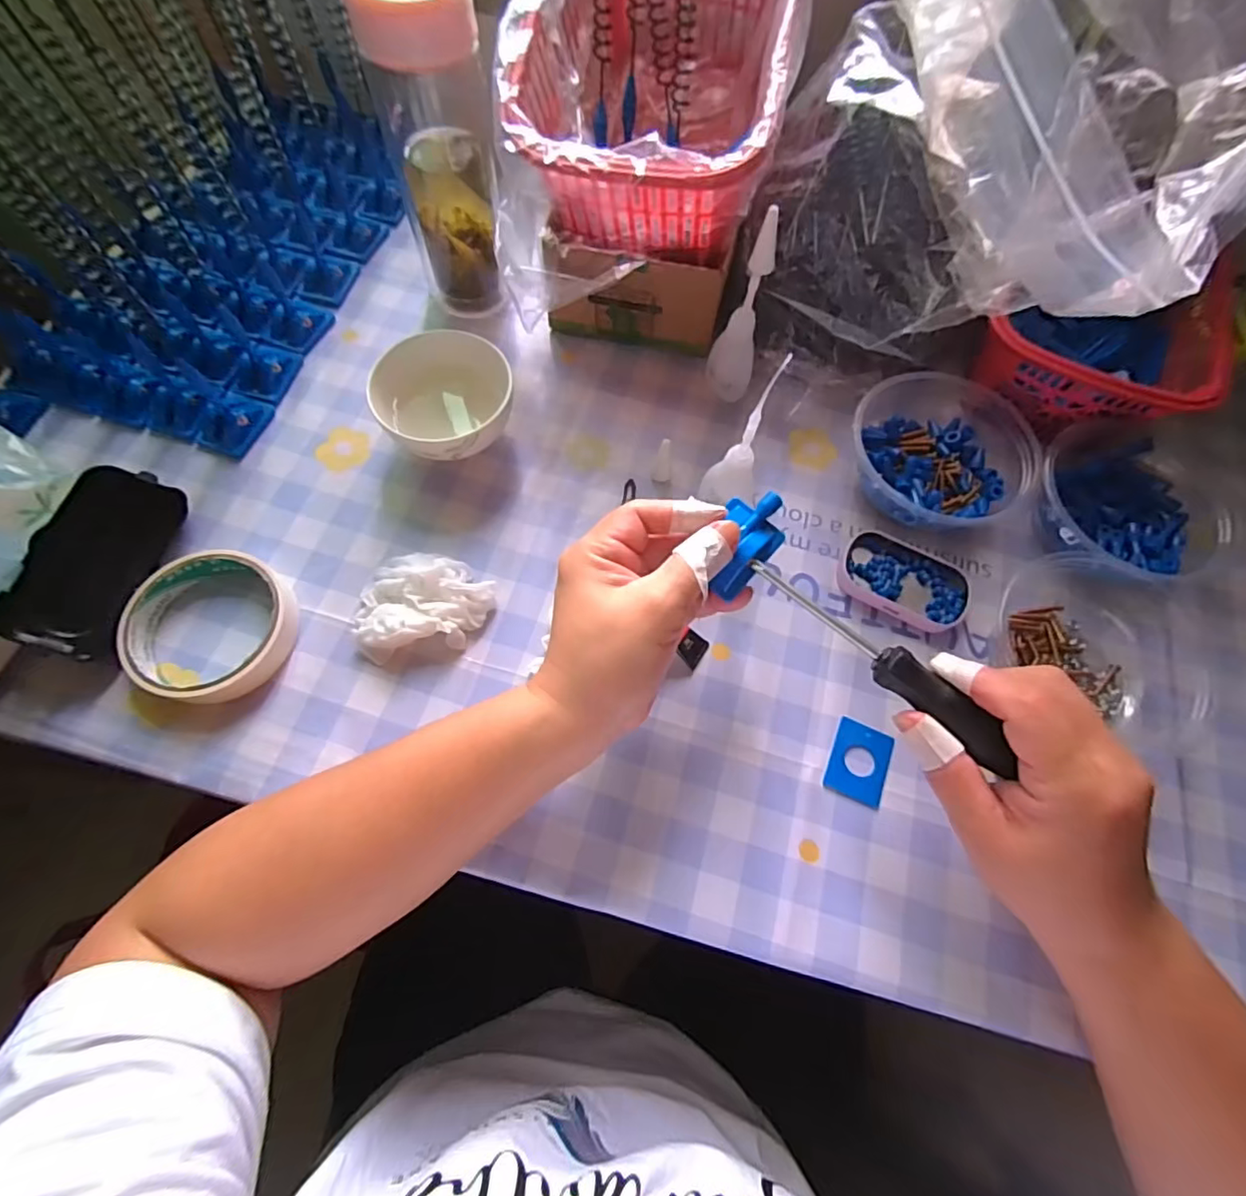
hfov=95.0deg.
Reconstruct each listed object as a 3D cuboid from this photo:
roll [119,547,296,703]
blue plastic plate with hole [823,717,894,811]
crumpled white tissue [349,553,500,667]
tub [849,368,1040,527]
[{"bbox_3d":[-0.237,0.016,0.330,0.085,0.021,0.085,1,69,-2],"label":"roll"},{"bbox_3d":[0.136,0.093,0.326,0.032,0.004,0.043,23,69,7],"label":"blue plastic plate with hole"},{"bbox_3d":[-0.119,0.001,0.343,0.079,0.021,0.063,-7,69,-5],"label":"crumpled white tissue"},{"bbox_3d":[0.218,-0.102,0.386,0.132,0.045,0.116,-40,75,-16],"label":"tub"}]

